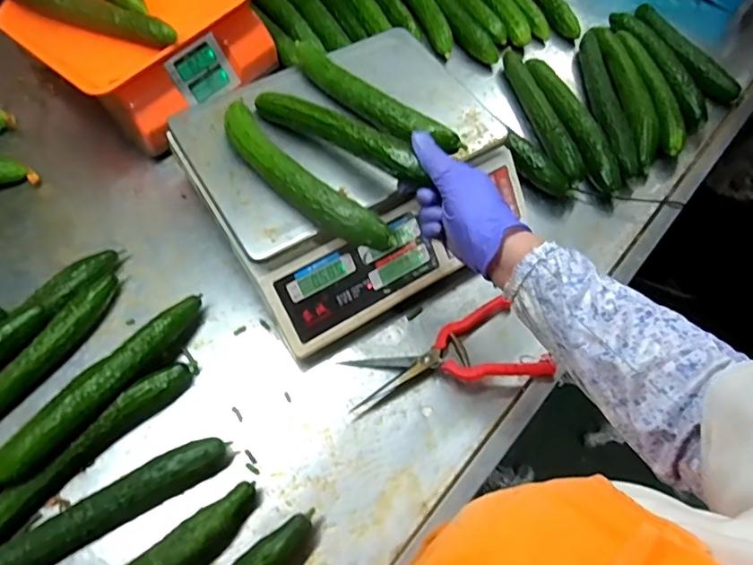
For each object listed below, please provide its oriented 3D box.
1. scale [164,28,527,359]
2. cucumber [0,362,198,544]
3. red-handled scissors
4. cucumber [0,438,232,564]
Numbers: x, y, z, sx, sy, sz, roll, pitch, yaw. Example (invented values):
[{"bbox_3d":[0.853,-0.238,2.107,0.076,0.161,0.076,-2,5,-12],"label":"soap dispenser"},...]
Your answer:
[{"bbox_3d":[-0.027,-0.123,0.634,0.340,0.124,0.298,-29,68,-16],"label":"scale"},{"bbox_3d":[-0.287,0.169,0.520,0.031,0.039,0.251,41,68,17],"label":"cucumber"},{"bbox_3d":[0.076,0.092,0.578,0.213,0.039,0.105,-19,65,-12],"label":"red-handled scissors"},{"bbox_3d":[-0.263,0.221,0.490,0.261,0.043,0.036,-28,67,-16],"label":"cucumber"}]

